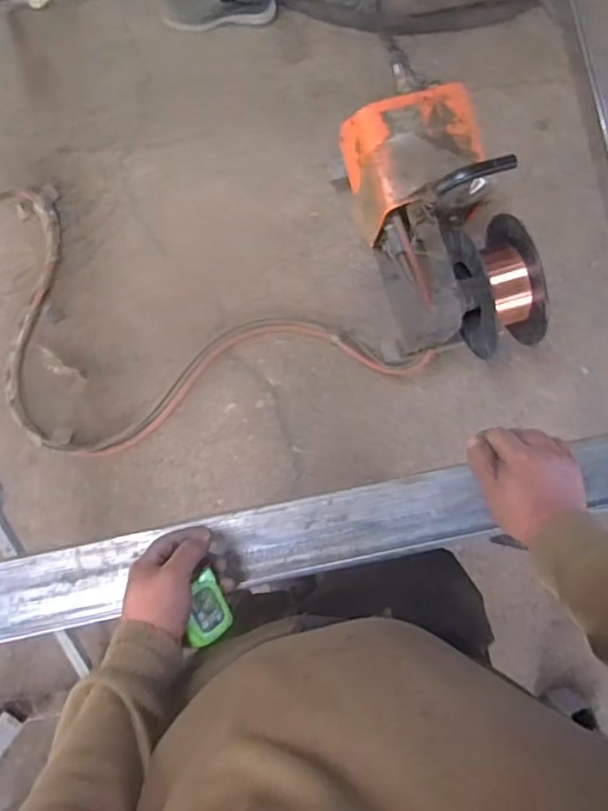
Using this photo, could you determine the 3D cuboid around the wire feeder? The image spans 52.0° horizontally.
[{"bbox_3d":[0.268,-0.358,1.241,0.244,0.318,0.528,-17,85,-3],"label":"wire feeder"}]

